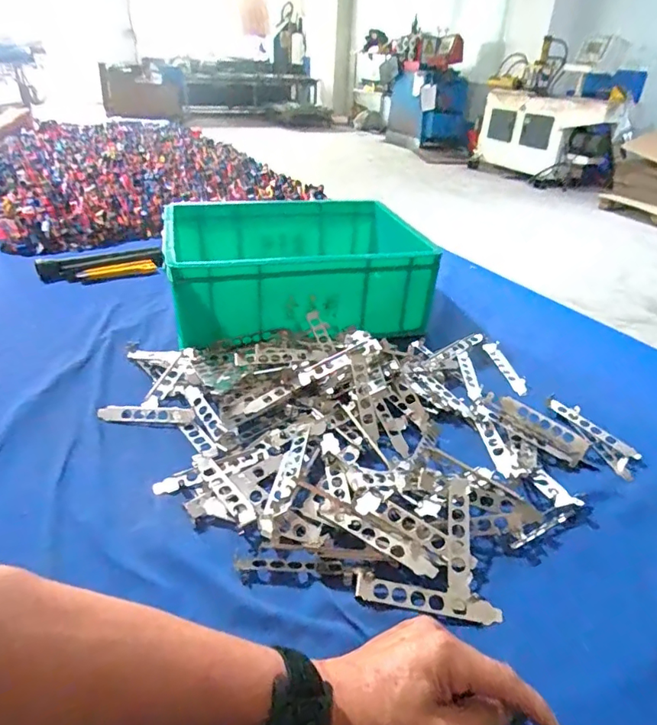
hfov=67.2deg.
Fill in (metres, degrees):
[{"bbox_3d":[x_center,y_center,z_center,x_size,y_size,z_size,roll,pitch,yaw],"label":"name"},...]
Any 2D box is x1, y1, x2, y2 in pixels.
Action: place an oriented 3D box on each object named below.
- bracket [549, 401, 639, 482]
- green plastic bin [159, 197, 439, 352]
[{"bbox_3d":[0.328,0.088,0.606,0.037,0.020,0.125,-9,34,-19],"label":"bracket"},{"bbox_3d":[-0.056,-0.166,0.842,0.393,0.130,0.308,-5,33,-12],"label":"green plastic bin"}]

